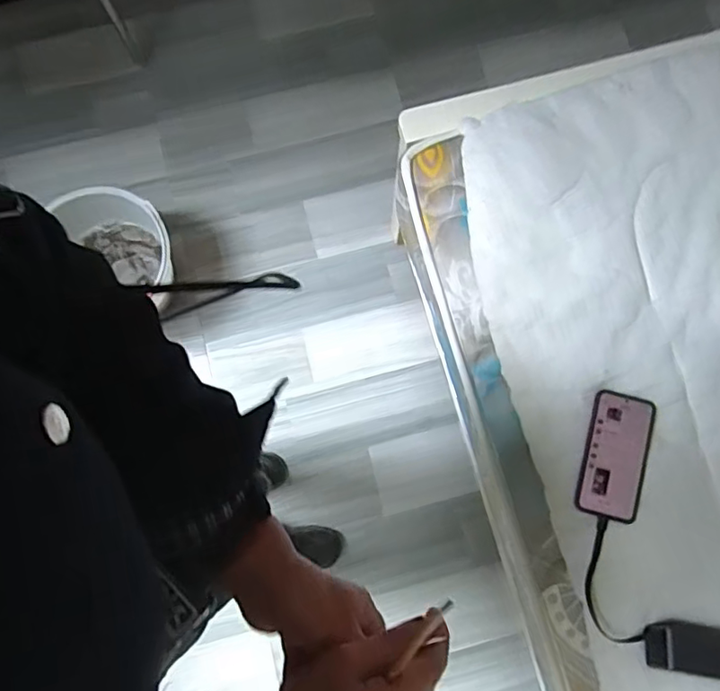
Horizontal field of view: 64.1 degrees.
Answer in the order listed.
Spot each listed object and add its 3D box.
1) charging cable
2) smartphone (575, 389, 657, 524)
[{"bbox_3d":[0.308,0.298,0.728,0.053,0.011,0.149,-17,78,20],"label":"charging cable"},{"bbox_3d":[0.334,0.143,0.749,0.081,0.007,0.161,15,81,6],"label":"smartphone"}]

